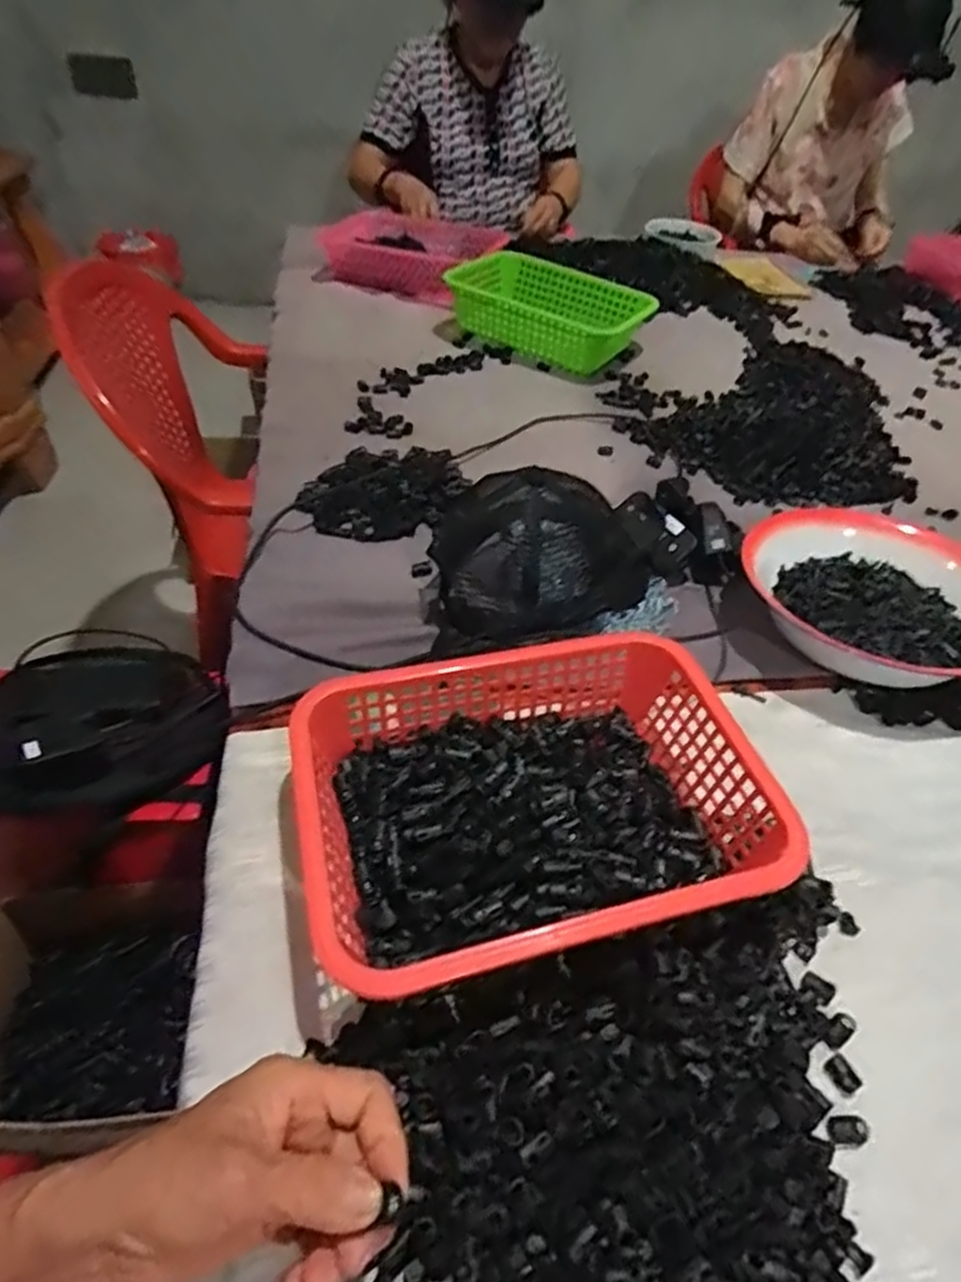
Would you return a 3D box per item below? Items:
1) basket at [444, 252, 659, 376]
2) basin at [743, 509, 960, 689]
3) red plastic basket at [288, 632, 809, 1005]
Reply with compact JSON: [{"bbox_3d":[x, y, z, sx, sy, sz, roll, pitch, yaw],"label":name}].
[{"bbox_3d":[0.109,-0.526,1.149,0.308,0.081,0.177,25,49,17],"label":"basket"},{"bbox_3d":[0.385,-0.051,0.706,0.240,0.077,0.194,16,47,9],"label":"basin"},{"bbox_3d":[0.034,0.112,0.494,0.298,0.080,0.215,-9,48,-14],"label":"red plastic basket"}]

